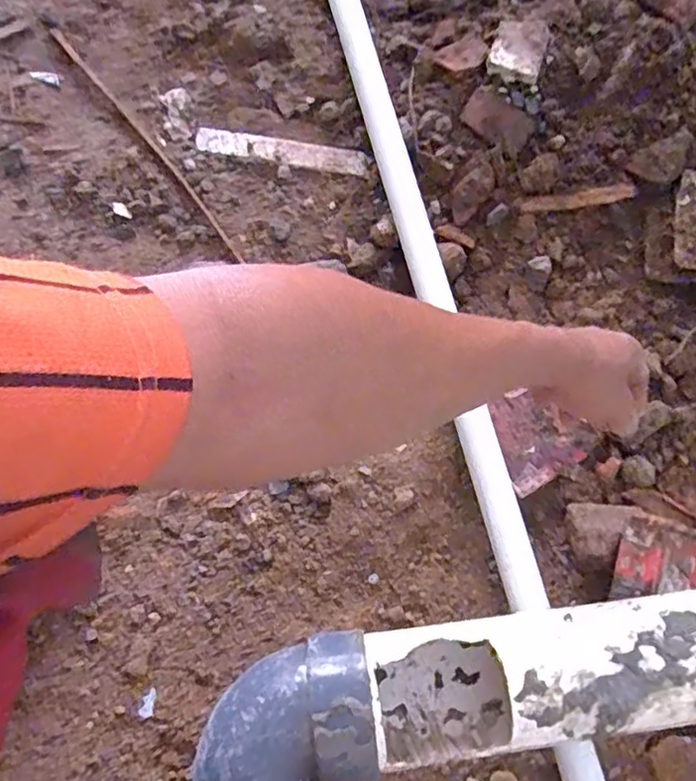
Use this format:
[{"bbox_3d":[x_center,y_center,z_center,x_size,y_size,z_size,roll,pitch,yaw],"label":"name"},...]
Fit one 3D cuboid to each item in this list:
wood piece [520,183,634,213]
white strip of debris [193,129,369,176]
[{"bbox_3d":[0.222,-0.186,0.603,0.103,0.005,0.015,-4,74,18],"label":"wood piece"},{"bbox_3d":[-0.070,-0.253,0.654,0.181,0.008,0.029,11,73,-6],"label":"white strip of debris"}]

